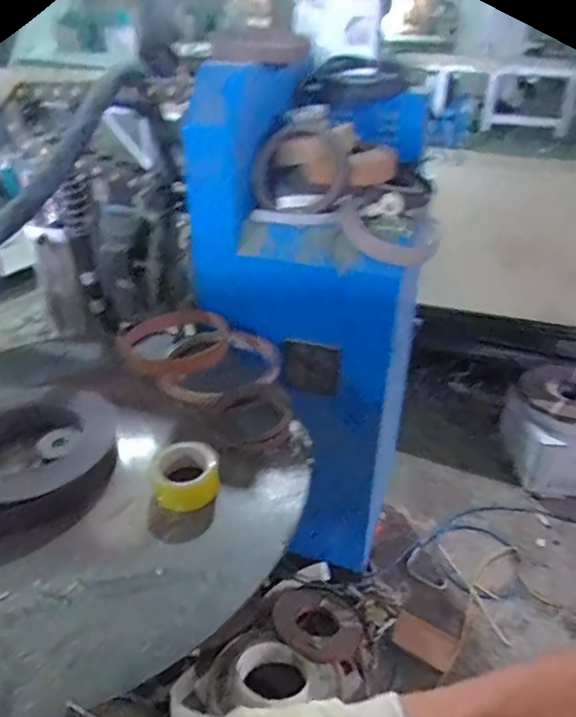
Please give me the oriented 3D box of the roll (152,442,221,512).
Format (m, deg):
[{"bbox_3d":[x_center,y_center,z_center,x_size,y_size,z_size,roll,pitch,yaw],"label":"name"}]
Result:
[{"bbox_3d":[-0.156,0.180,0.827,0.098,0.036,0.105,0,34,0],"label":"roll"}]

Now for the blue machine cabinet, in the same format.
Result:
[{"bbox_3d":[0.140,-0.097,1.507,0.449,1.222,0.659,18,38,26],"label":"blue machine cabinet"}]

